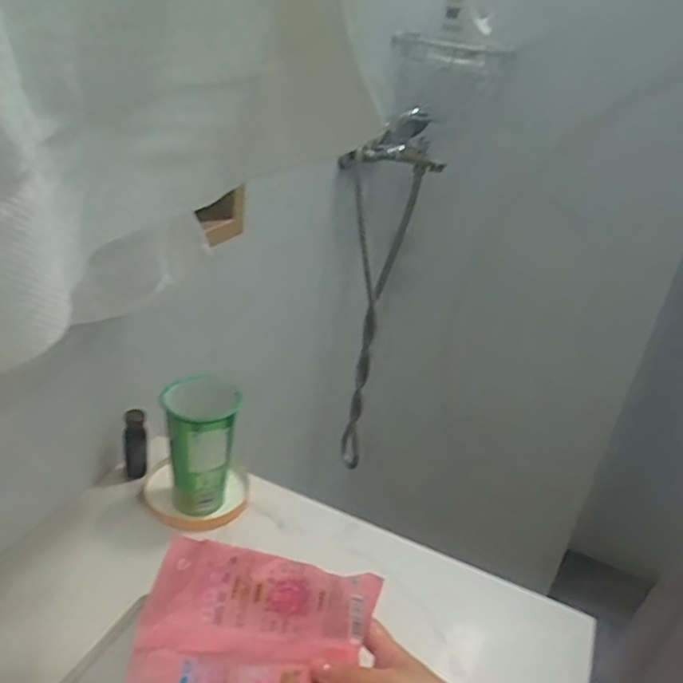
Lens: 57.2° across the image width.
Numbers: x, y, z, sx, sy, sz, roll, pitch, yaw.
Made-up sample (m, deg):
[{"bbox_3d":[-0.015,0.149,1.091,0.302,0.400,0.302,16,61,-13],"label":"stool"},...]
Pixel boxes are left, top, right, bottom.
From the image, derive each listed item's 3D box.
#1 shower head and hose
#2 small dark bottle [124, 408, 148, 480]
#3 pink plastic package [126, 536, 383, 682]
[{"bbox_3d":[0.050,-0.071,1.251,0.174,0.726,0.149,4,27,-6],"label":"shower head and hose"},{"bbox_3d":[-0.240,0.120,0.737,0.023,0.085,0.019,-14,33,-35],"label":"small dark bottle"},{"bbox_3d":[-0.050,0.195,0.397,0.157,0.112,0.023,19,-22,-20],"label":"pink plastic package"}]

